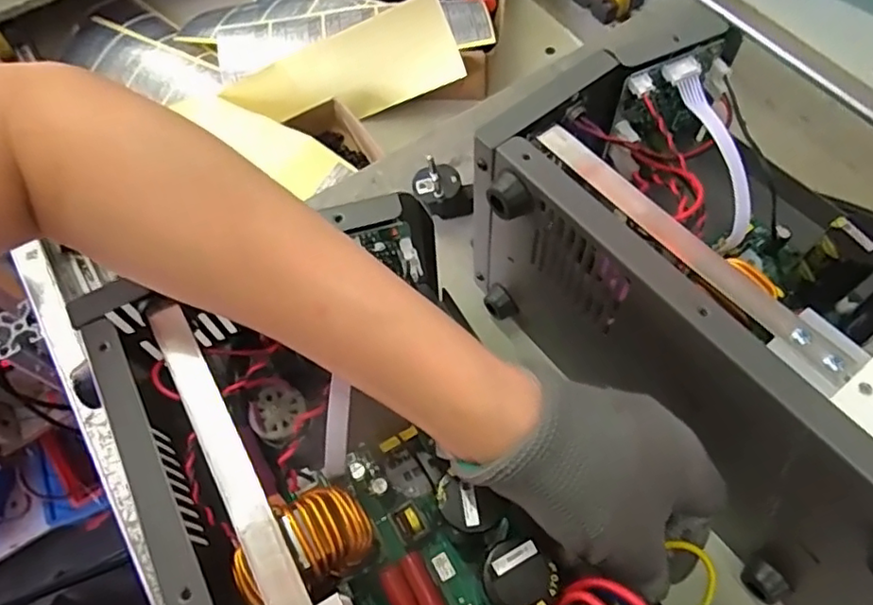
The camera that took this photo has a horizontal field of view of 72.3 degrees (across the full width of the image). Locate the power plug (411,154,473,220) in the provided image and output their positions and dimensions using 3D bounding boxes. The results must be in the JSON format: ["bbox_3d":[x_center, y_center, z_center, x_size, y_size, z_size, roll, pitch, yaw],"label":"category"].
[{"bbox_3d":[0.004,-0.082,0.446,0.039,0.043,0.029,-22,64,-8],"label":"power plug"}]

